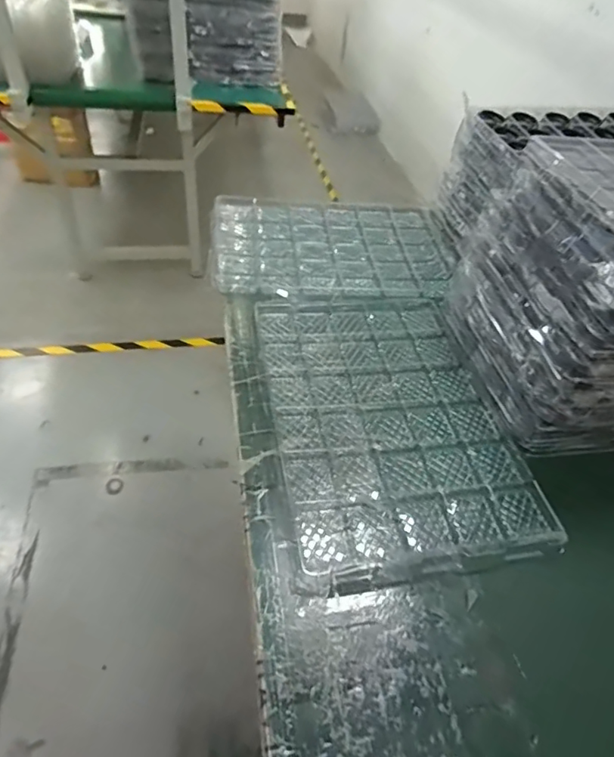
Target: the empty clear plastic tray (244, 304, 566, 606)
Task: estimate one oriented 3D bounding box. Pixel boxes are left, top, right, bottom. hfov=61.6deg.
[{"bbox_3d":[0.102,0.039,0.682,0.305,0.018,0.446,-4,47,-10],"label":"empty clear plastic tray"}]

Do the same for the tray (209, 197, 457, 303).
[{"bbox_3d":[0.053,-0.251,0.960,0.444,0.019,0.316,-1,47,-7],"label":"tray"}]

